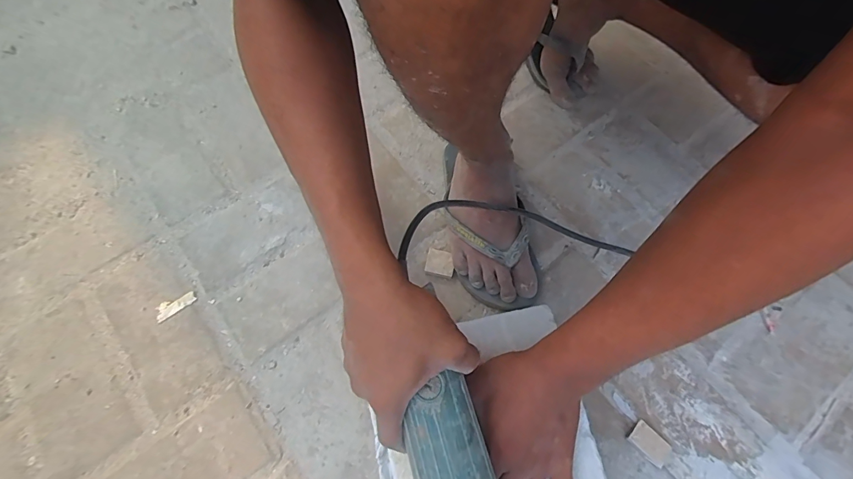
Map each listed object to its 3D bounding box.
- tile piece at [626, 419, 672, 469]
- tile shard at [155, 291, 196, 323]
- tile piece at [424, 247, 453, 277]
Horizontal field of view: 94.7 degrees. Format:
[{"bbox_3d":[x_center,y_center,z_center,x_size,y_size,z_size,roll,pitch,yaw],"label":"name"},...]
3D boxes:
[{"bbox_3d":[0.241,0.220,0.425,0.042,0.013,0.029,43,73,15],"label":"tile piece"},{"bbox_3d":[-0.313,0.081,0.488,0.049,0.004,0.020,-35,72,-14],"label":"tile shard"},{"bbox_3d":[0.017,0.030,0.501,0.035,0.013,0.034,12,68,4],"label":"tile piece"}]

